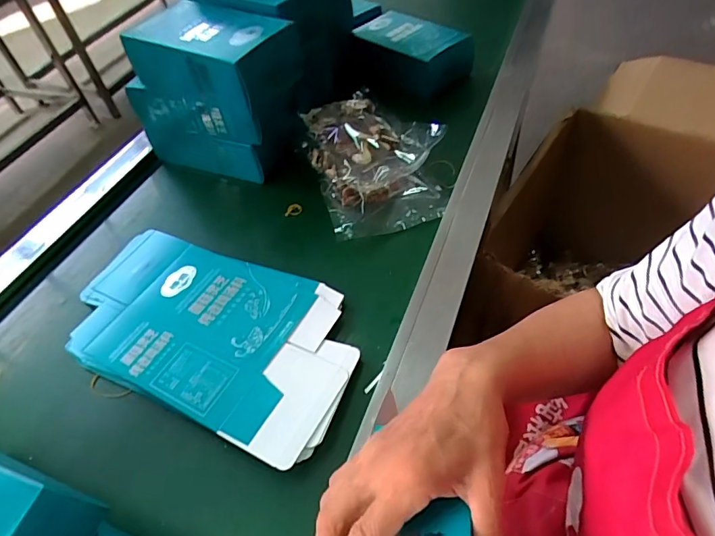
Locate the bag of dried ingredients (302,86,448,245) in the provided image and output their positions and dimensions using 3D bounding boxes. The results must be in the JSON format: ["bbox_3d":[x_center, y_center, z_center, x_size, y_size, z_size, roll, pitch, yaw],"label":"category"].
[{"bbox_3d":[0.030,-0.167,0.726,0.197,0.096,0.245,-16,49,-9],"label":"bag of dried ingredients"}]

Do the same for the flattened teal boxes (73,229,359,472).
[{"bbox_3d":[-0.188,0.067,0.574,0.397,0.013,0.217,19,53,20],"label":"flattened teal boxes"}]

